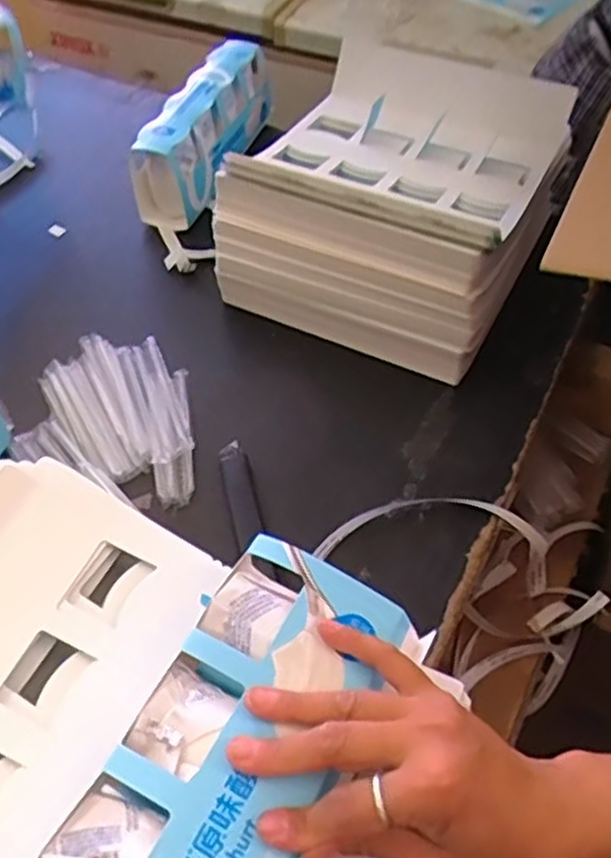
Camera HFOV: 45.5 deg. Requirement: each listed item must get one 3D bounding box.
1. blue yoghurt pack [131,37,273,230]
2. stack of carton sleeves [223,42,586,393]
[{"bbox_3d":[-0.120,-0.360,0.902,0.079,0.120,0.261,18,54,14],"label":"blue yoghurt pack"},{"bbox_3d":[0.096,-0.242,0.777,0.285,0.179,0.307,22,55,16],"label":"stack of carton sleeves"}]

